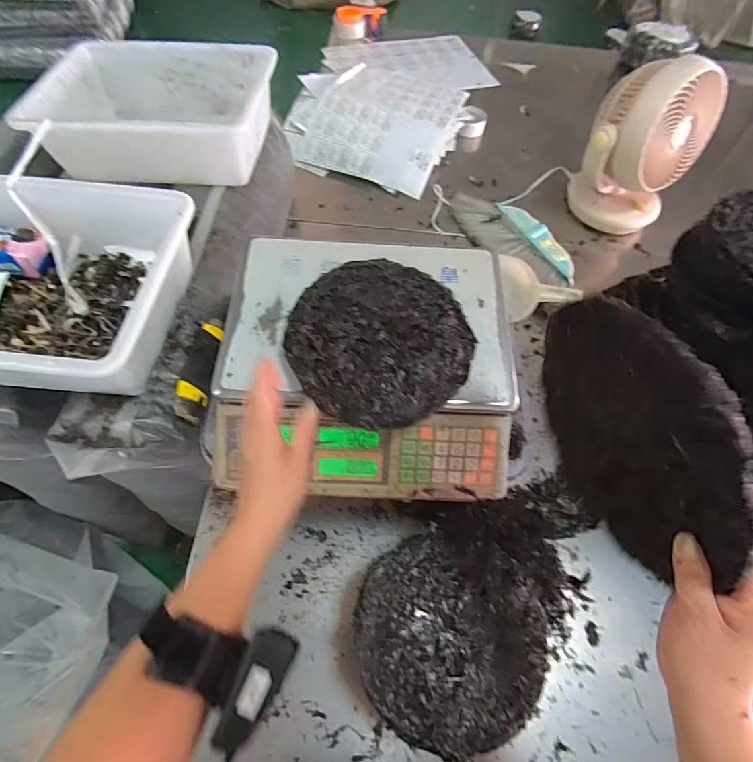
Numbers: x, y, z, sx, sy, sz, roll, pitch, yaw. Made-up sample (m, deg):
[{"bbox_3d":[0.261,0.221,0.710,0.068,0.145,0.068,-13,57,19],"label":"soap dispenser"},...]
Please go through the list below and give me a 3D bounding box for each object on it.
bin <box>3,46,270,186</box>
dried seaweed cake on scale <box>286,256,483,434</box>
[{"bbox_3d":[-0.369,-0.454,0.752,0.356,0.124,0.268,8,60,1],"label":"bin"},{"bbox_3d":[0.003,-0.046,0.466,0.191,0.024,0.188,2,60,-3],"label":"dried seaweed cake on scale"}]

